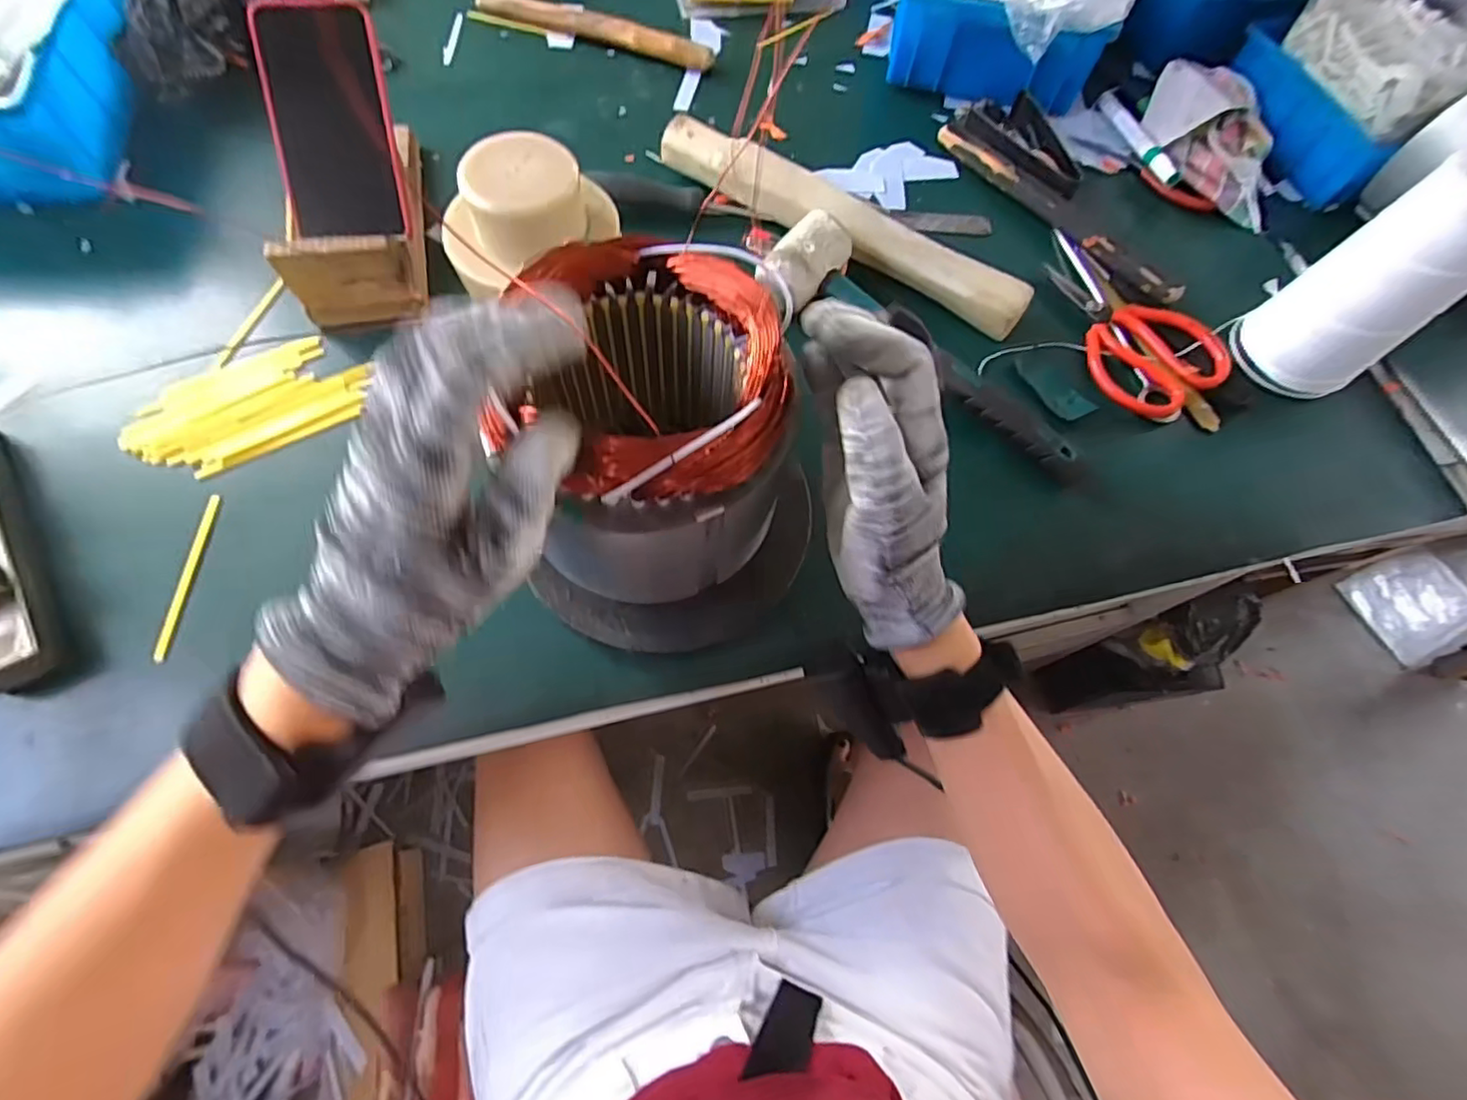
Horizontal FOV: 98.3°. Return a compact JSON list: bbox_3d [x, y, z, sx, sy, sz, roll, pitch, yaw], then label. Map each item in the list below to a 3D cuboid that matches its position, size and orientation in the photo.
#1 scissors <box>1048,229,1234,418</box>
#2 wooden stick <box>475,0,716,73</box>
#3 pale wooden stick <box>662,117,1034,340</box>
[{"bbox_3d":[0.310,-0.195,0.519,0.090,0.024,0.189,-25,71,-14],"label":"scissors"},{"bbox_3d":[-0.137,-0.518,0.626,0.243,0.016,0.021,18,67,3],"label":"wooden stick"},{"bbox_3d":[0.086,-0.274,0.529,0.340,0.035,0.049,31,68,9],"label":"pale wooden stick"}]

